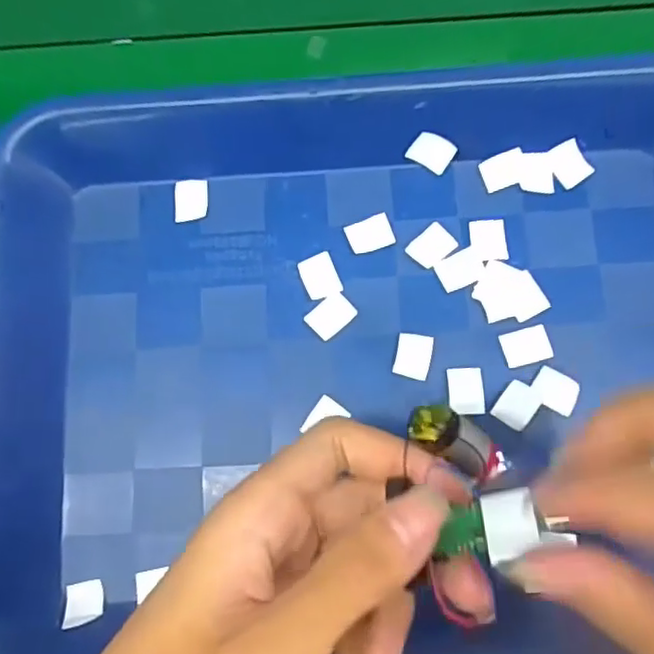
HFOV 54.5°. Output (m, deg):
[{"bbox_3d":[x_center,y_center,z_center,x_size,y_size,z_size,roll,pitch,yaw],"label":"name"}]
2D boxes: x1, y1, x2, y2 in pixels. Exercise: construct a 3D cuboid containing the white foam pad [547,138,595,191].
[{"bbox_3d":[0.116,-0.078,0.301,0.016,0.006,0.020,-34,81,-3],"label":"white foam pad"}]

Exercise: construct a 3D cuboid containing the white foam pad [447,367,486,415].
[{"bbox_3d":[0.062,0.028,0.279,0.016,0.004,0.020,-3,81,2],"label":"white foam pad"}]

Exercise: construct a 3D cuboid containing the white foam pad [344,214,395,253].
[{"bbox_3d":[0.020,-0.044,0.298,0.021,0.004,0.016,-20,80,-1],"label":"white foam pad"}]

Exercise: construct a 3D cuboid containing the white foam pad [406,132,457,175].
[{"bbox_3d":[0.050,-0.083,0.299,0.019,0.016,0.004,27,35,-8],"label":"white foam pad"}]

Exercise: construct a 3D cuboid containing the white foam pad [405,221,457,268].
[{"bbox_3d":[0.049,-0.038,0.295,0.020,0.004,0.016,-40,81,-4],"label":"white foam pad"}]

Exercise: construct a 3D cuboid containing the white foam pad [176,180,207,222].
[{"bbox_3d":[-0.066,-0.062,0.307,0.016,0.004,0.020,-5,81,2],"label":"white foam pad"}]

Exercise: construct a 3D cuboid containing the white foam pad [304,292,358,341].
[{"bbox_3d":[0.002,-0.006,0.289,0.021,0.004,0.015,-44,81,-4],"label":"white foam pad"}]

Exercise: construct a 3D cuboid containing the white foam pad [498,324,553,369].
[{"bbox_3d":[0.089,0.008,0.283,0.020,0.004,0.016,-15,80,0],"label":"white foam pad"}]

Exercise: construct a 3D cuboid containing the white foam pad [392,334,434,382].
[{"bbox_3d":[0.039,0.013,0.283,0.015,0.004,0.020,11,82,5],"label":"white foam pad"}]

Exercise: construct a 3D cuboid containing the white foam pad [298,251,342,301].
[{"bbox_3d":[-0.003,-0.024,0.294,0.016,0.004,0.020,-22,80,-1],"label":"white foam pad"}]

